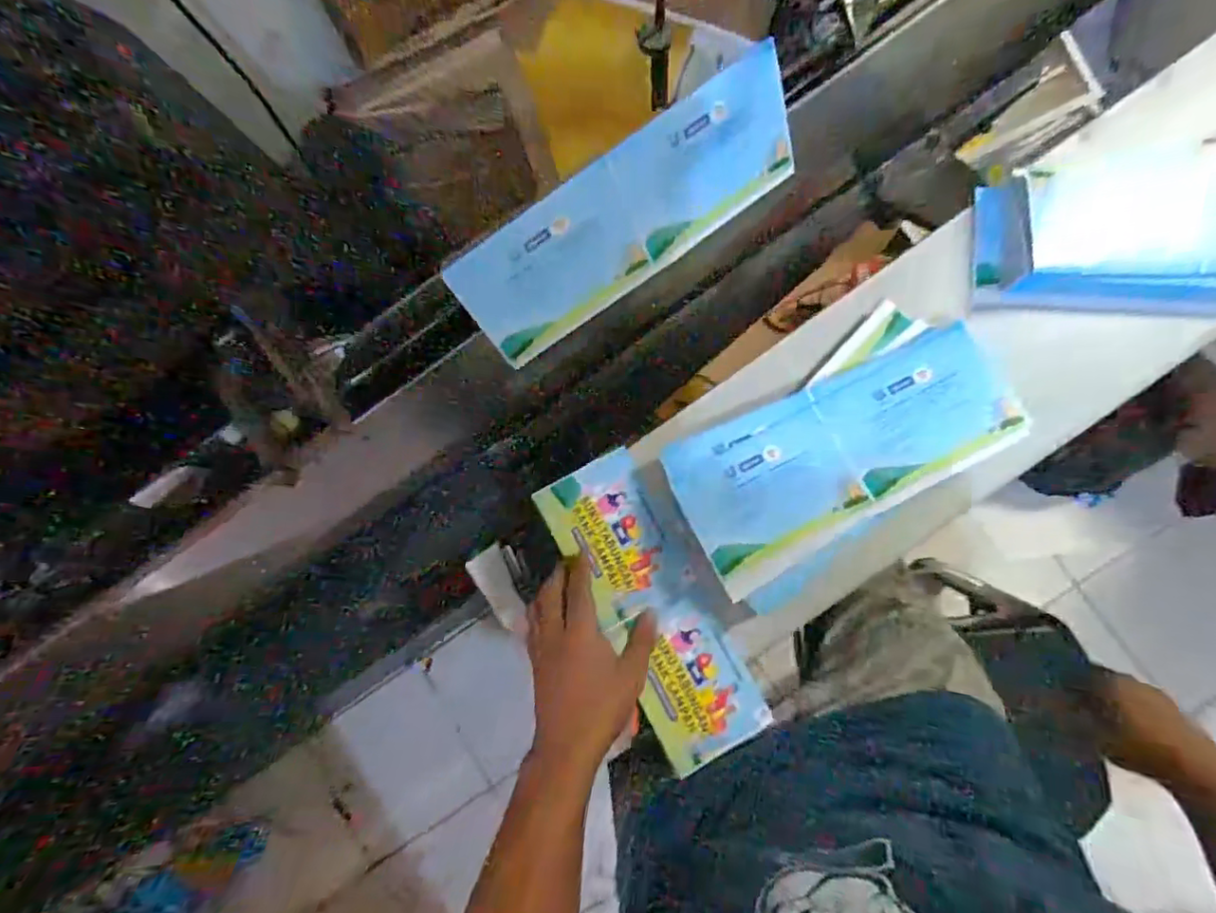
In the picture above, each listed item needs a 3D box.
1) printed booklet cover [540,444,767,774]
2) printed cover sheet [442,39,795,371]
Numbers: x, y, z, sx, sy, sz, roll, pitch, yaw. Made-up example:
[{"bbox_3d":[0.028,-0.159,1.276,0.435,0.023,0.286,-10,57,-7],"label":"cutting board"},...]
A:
[{"bbox_3d":[0.044,0.147,0.586,0.105,0.006,0.298,-27,83,-9],"label":"printed booklet cover"},{"bbox_3d":[0.022,-0.196,0.492,0.298,0.110,0.005,-35,48,1],"label":"printed cover sheet"}]

